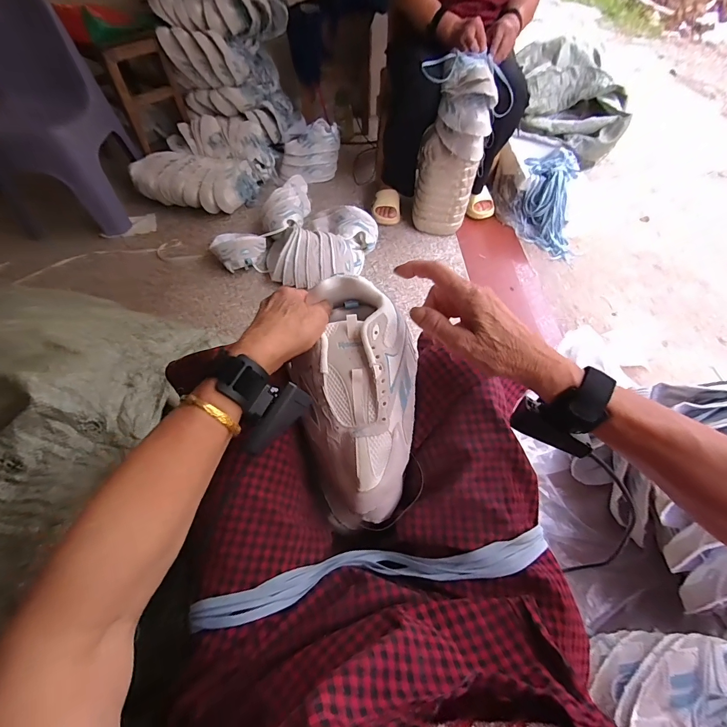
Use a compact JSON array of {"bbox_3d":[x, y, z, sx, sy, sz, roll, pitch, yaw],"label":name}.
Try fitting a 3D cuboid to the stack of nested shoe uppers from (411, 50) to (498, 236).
[{"bbox_3d":[0.261,-0.615,1.097,0.180,0.484,0.169,7,56,5],"label":"stack of nested shoe uppers"}]

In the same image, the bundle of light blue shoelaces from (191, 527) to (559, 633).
[{"bbox_3d":[0.011,0.207,0.349,0.341,0.040,0.050,-7,56,-5],"label":"bundle of light blue shoelaces"}]

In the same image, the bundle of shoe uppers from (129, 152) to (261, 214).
[{"bbox_3d":[-0.640,-0.684,1.334,0.448,0.121,0.220,10,56,7],"label":"bundle of shoe uppers"}]

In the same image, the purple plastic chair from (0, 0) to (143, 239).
[{"bbox_3d":[-1.036,-0.770,1.127,0.343,0.560,0.359,-2,56,-1],"label":"purple plastic chair"}]

